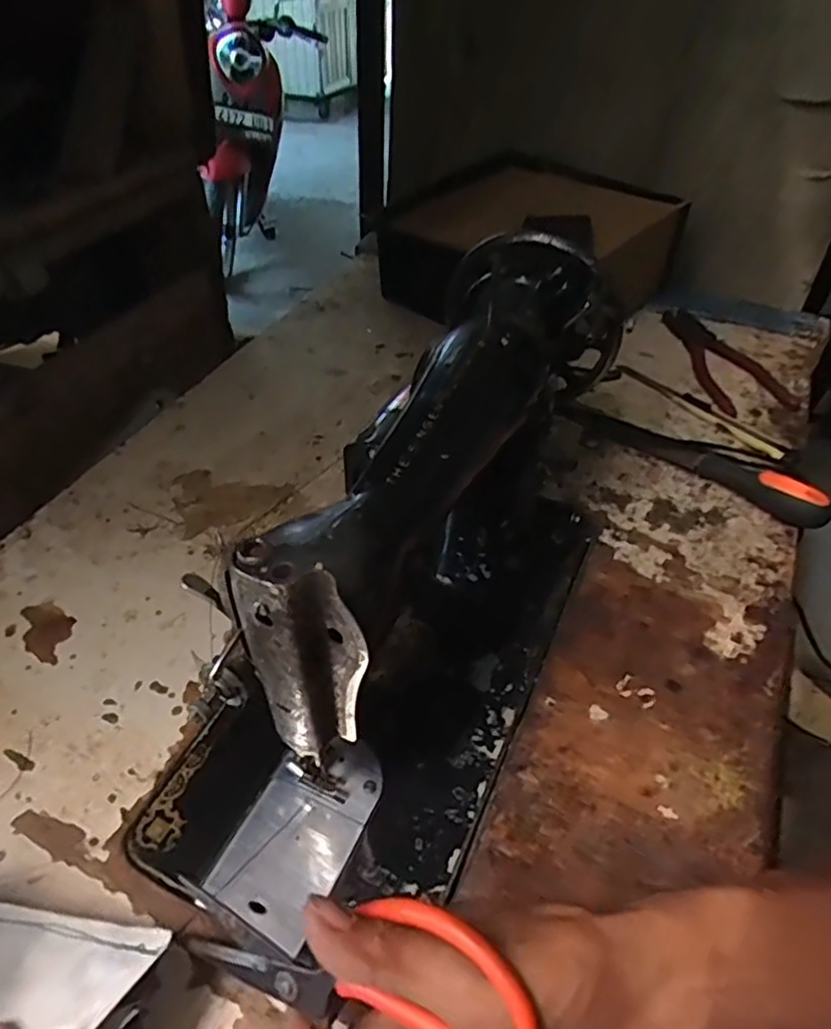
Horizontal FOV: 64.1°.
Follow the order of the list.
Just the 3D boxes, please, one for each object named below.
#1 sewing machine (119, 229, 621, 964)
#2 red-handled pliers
[{"bbox_3d":[-0.004,0.009,0.410,0.191,0.197,0.415,19,47,19],"label":"sewing machine"},{"bbox_3d":[0.338,-0.173,0.736,0.088,0.024,0.192,-9,46,-8],"label":"red-handled pliers"}]

